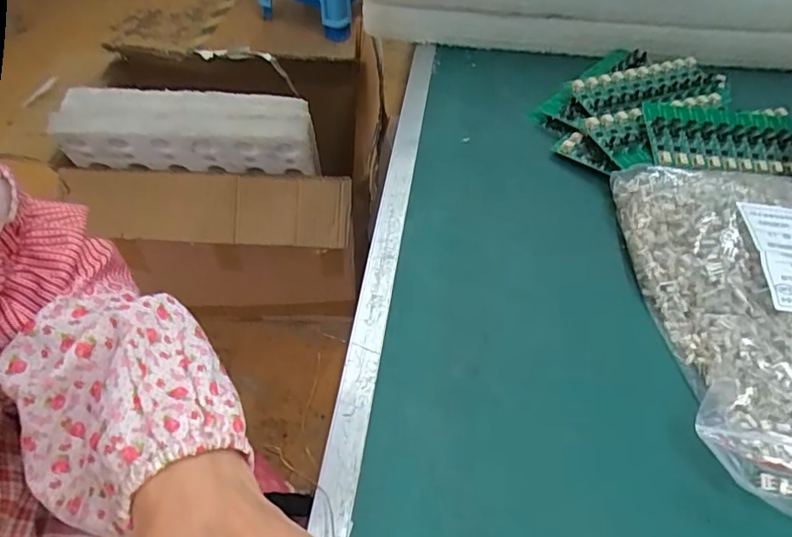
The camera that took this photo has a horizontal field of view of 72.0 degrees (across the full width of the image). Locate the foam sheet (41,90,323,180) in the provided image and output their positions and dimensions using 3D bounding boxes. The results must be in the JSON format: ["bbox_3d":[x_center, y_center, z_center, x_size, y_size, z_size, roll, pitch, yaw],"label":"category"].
[{"bbox_3d":[-0.317,-0.208,0.847,0.371,0.106,0.103,5,51,1],"label":"foam sheet"}]

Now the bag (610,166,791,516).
[{"bbox_3d":[0.224,0.028,0.321,0.140,0.051,0.238,5,51,1],"label":"bag"}]

